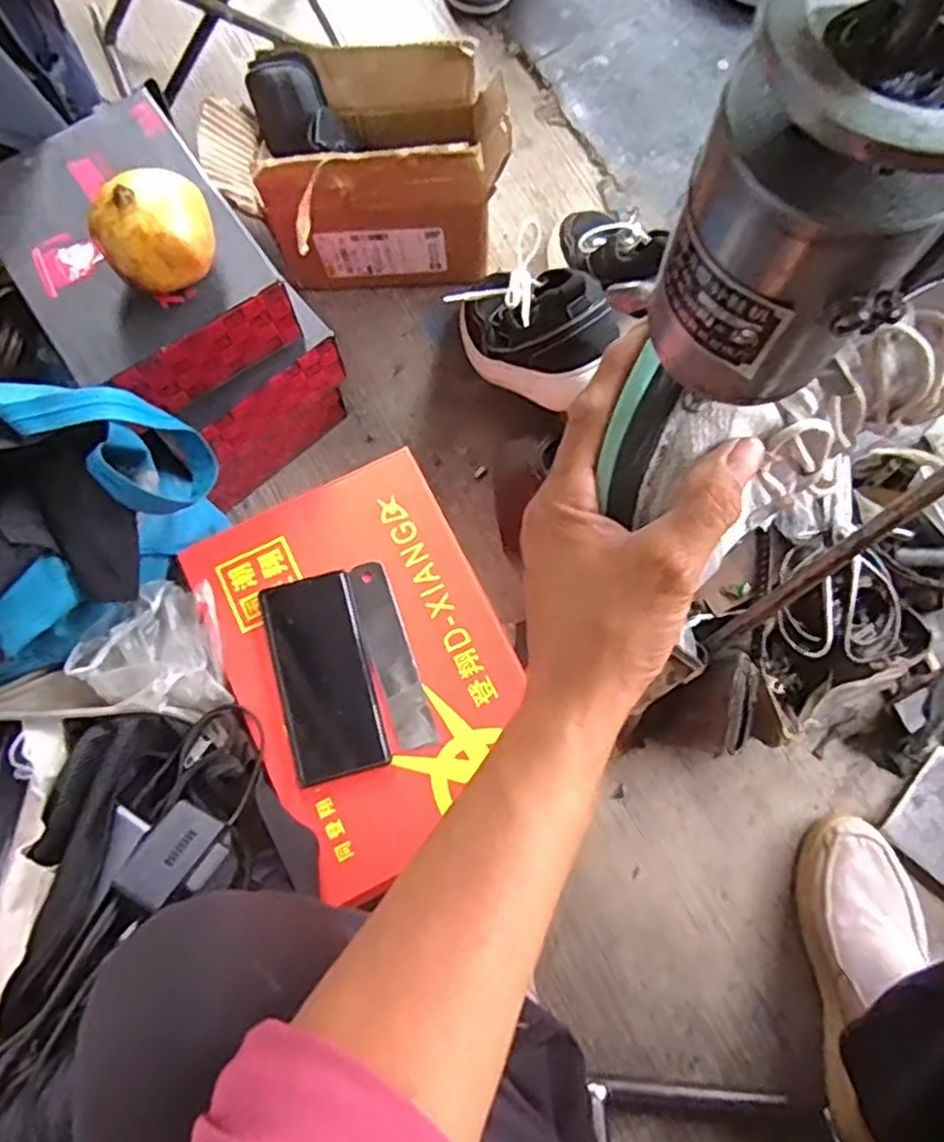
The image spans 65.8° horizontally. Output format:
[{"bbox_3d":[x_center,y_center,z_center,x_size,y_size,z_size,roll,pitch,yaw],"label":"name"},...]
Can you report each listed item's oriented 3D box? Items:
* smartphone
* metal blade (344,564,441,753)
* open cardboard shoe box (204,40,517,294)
[{"bbox_3d":[-0.123,0.086,0.602,0.076,0.010,0.162,-15,78,-3],"label":"smartphone"},{"bbox_3d":[-0.068,0.071,0.613,0.033,0.004,0.159,-18,80,-9],"label":"metal blade"},{"bbox_3d":[-0.106,-0.394,0.749,0.265,0.200,0.134,-1,77,0],"label":"open cardboard shoe box"}]

